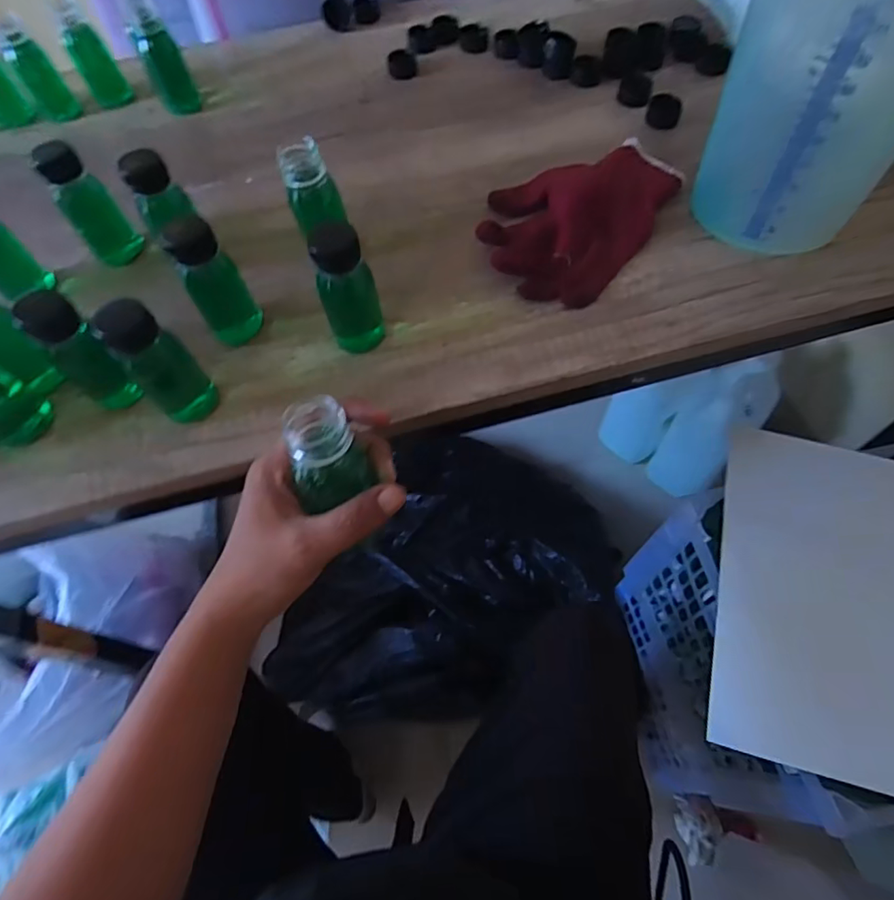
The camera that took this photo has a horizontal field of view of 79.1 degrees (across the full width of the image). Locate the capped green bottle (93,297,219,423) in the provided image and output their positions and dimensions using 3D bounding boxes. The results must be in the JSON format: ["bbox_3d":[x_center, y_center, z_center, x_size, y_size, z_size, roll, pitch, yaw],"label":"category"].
[{"bbox_3d":[-0.186,-0.055,0.356,0.036,0.098,0.031,-36,65,-15],"label":"capped green bottle"}]

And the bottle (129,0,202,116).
[{"bbox_3d":[-0.288,-0.397,0.545,0.036,0.098,0.035,-24,62,-10],"label":"bottle"}]

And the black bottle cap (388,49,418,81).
[{"bbox_3d":[-0.049,-0.420,0.587,0.029,0.017,0.023,9,62,8],"label":"black bottle cap"}]

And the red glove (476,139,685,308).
[{"bbox_3d":[0.108,-0.200,0.455,0.125,0.018,0.182,36,69,21],"label":"red glove"}]

